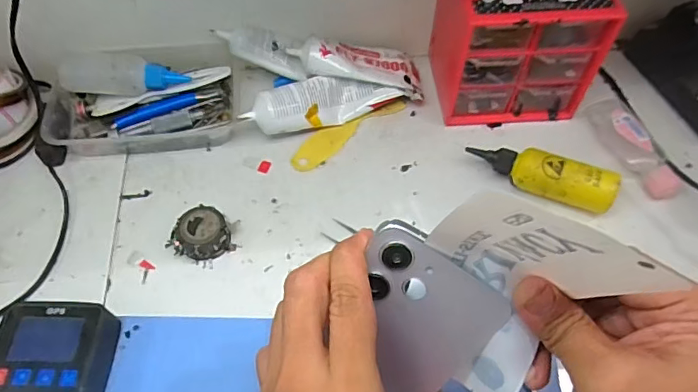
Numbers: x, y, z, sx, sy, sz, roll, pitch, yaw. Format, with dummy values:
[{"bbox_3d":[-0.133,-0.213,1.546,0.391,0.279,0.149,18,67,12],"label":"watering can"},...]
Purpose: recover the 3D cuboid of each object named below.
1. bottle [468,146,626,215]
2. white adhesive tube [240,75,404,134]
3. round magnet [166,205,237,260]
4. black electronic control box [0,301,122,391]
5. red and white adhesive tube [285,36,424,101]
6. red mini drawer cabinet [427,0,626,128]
[{"bbox_3d":[0.159,-0.017,0.433,0.115,0.034,0.028,19,59,13],"label":"bottle"},{"bbox_3d":[-0.026,-0.085,0.477,0.137,0.034,0.033,-13,57,-23],"label":"white adhesive tube"},{"bbox_3d":[-0.120,0.031,0.416,0.045,0.024,0.040,-29,61,-17],"label":"round magnet"},{"bbox_3d":[-0.200,0.110,0.351,0.072,0.032,0.070,1,57,1],"label":"black electronic control box"},{"bbox_3d":[0.010,-0.125,0.489,0.124,0.021,0.058,7,55,-16],"label":"red and white adhesive tube"},{"bbox_3d":[0.148,-0.141,0.464,0.122,0.118,0.095,-2,57,-1],"label":"red mini drawer cabinet"}]

